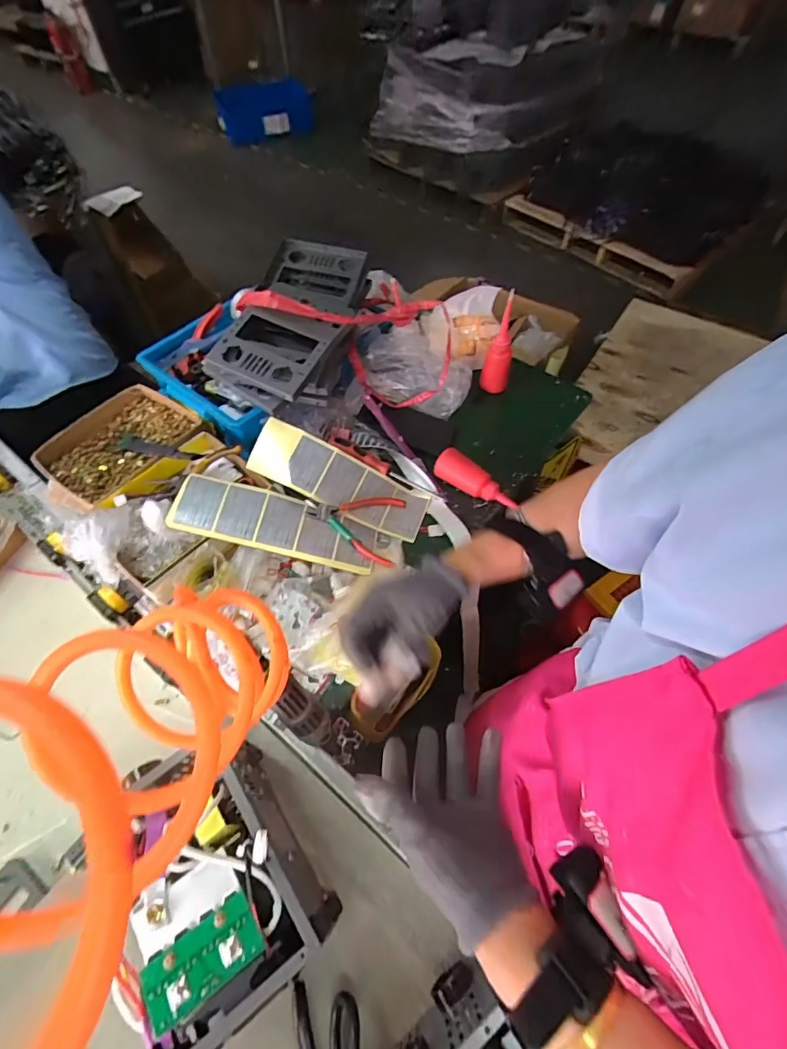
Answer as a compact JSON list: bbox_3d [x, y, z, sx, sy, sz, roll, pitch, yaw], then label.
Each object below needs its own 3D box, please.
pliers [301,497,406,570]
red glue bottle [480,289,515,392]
[{"bbox_3d":[-0.060,-0.006,0.689,0.136,0.011,0.117,18,59,-6],"label":"pliers"},{"bbox_3d":[0.184,-0.310,0.789,0.049,0.178,0.051,13,60,9],"label":"red glue bottle"}]

